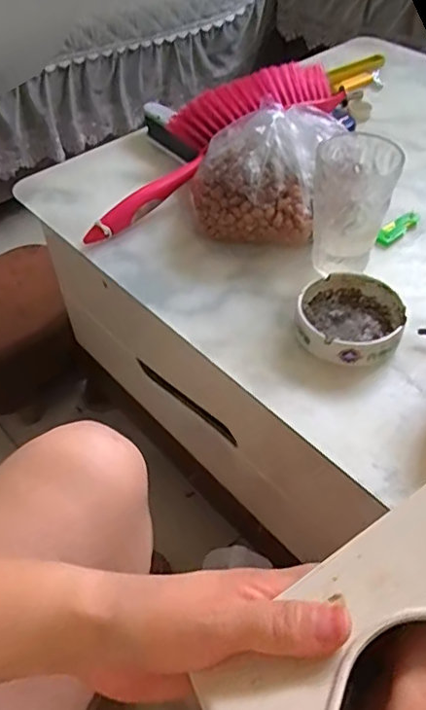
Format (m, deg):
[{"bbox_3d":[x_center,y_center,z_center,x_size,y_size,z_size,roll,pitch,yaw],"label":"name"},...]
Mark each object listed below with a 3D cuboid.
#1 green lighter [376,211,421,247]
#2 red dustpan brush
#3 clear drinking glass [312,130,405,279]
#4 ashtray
[{"bbox_3d":[0.214,-0.146,0.636,0.066,0.007,0.021,-34,56,-24],"label":"green lighter"},{"bbox_3d":[-0.024,-0.268,0.693,0.357,0.092,0.127,-28,53,-20],"label":"red dustpan brush"},{"bbox_3d":[0.139,-0.144,0.556,0.071,0.128,0.084,10,50,12],"label":"clear drinking glass"},{"bbox_3d":[0.129,-0.033,0.523,0.095,0.033,0.102,-1,49,2],"label":"ashtray"}]

